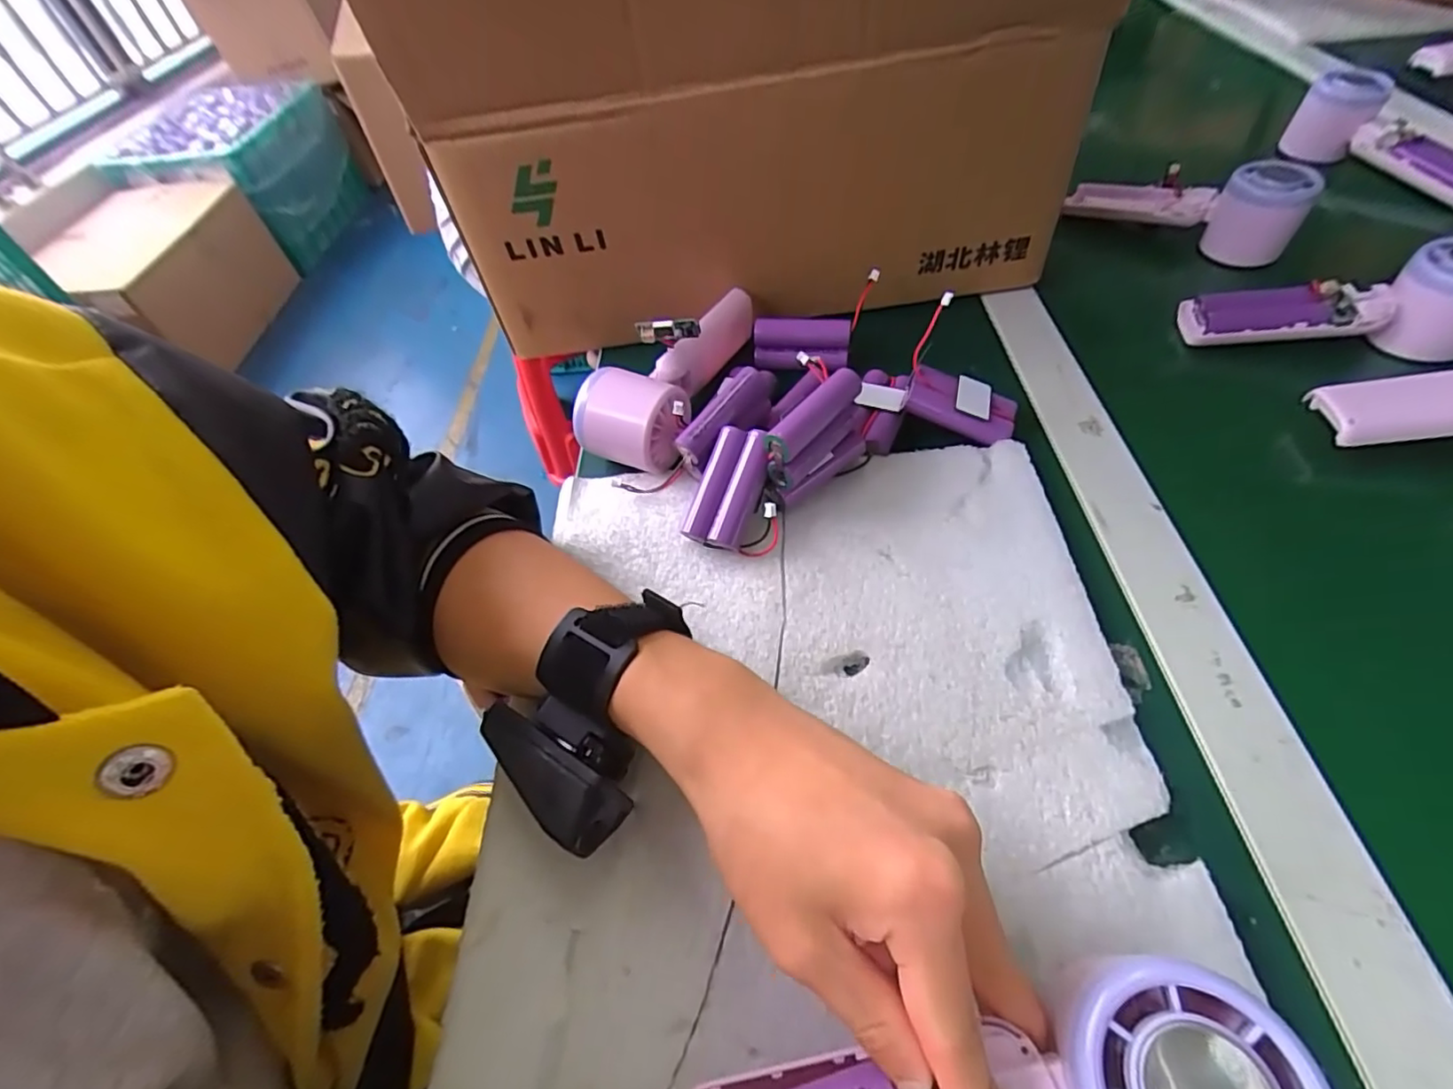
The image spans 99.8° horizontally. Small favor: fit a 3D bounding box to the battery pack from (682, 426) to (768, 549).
[{"bbox_3d":[0.002,-0.031,0.340,0.035,0.019,0.065,16,80,34],"label":"battery pack"}]

